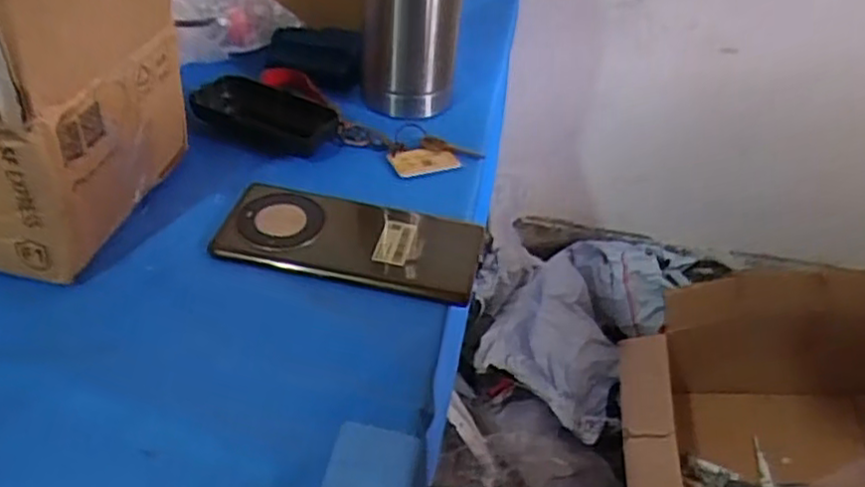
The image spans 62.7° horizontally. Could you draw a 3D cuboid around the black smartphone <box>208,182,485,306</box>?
[{"bbox_3d":[-0.051,-0.004,0.459,0.163,0.014,0.073,10,41,5],"label":"black smartphone"}]

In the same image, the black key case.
[{"bbox_3d":[-0.128,-0.099,0.550,0.112,0.026,0.054,15,41,10],"label":"black key case"}]

